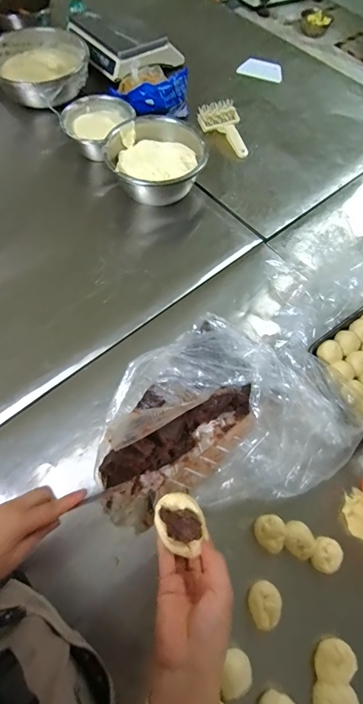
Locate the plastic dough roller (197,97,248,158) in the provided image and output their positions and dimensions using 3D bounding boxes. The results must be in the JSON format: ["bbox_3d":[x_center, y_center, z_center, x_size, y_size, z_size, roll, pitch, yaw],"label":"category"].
[{"bbox_3d":[0.138,-0.663,1.044,0.103,0.048,0.201,-36,84,-17],"label":"plastic dough roller"}]

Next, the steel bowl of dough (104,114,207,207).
[{"bbox_3d":[-0.065,-0.479,0.907,0.225,0.108,0.236,1,65,-2],"label":"steel bowl of dough"}]

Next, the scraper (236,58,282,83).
[{"bbox_3d":[0.281,-0.982,1.228,0.155,0.004,0.117,23,66,8],"label":"scraper"}]

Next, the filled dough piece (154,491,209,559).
[{"bbox_3d":[-0.001,0.198,0.410,0.053,0.025,0.067,-23,68,-13],"label":"filled dough piece"}]

